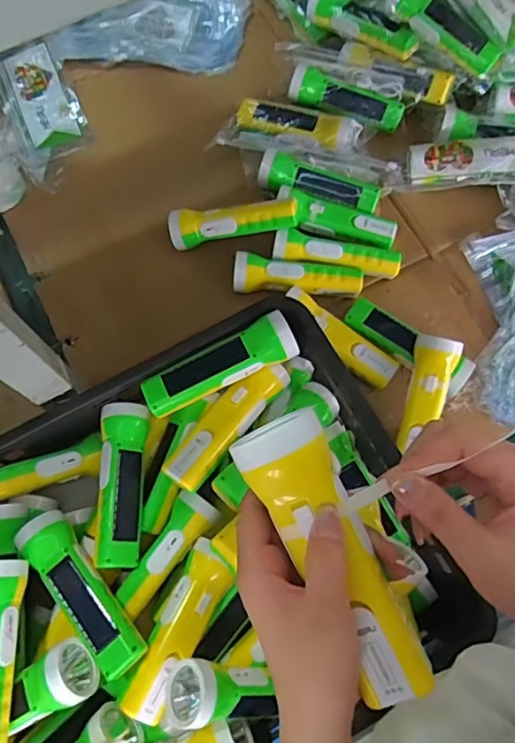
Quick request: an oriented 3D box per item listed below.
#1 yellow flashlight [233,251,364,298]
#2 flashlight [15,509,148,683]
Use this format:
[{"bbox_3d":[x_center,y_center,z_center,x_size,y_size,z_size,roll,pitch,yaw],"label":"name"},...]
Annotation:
[{"bbox_3d":[0.052,-0.120,0.699,0.164,0.041,0.048,5,73,1],"label":"yellow flashlight"},{"bbox_3d":[-0.172,0.209,0.526,0.045,0.044,0.170,-41,77,-12],"label":"flashlight"}]

